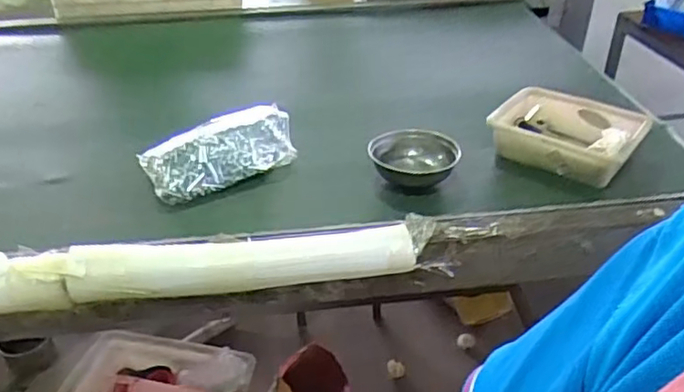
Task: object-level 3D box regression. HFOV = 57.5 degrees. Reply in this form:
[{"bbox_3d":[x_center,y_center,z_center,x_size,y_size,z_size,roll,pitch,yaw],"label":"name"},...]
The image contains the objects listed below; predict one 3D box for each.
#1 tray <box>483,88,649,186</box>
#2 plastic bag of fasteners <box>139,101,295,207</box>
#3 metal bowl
[{"bbox_3d":[0.413,-0.118,1.158,0.258,0.074,0.196,23,38,34],"label":"tray"},{"bbox_3d":[-0.216,-0.083,1.132,0.273,0.085,0.143,-17,34,-24],"label":"plastic bag of fasteners"},{"bbox_3d":[0.124,-0.063,1.123,0.156,0.059,0.174,-14,33,-19],"label":"metal bowl"}]

